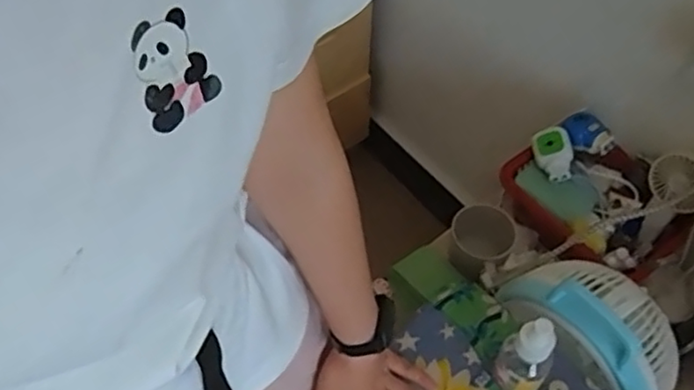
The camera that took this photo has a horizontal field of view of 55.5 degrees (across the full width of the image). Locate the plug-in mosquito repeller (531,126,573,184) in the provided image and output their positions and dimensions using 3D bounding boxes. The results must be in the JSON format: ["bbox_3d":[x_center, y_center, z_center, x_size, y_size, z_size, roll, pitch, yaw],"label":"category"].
[{"bbox_3d":[0.300,-0.057,0.943,0.048,0.035,0.082,-29,55,30],"label":"plug-in mosquito repeller"}]

